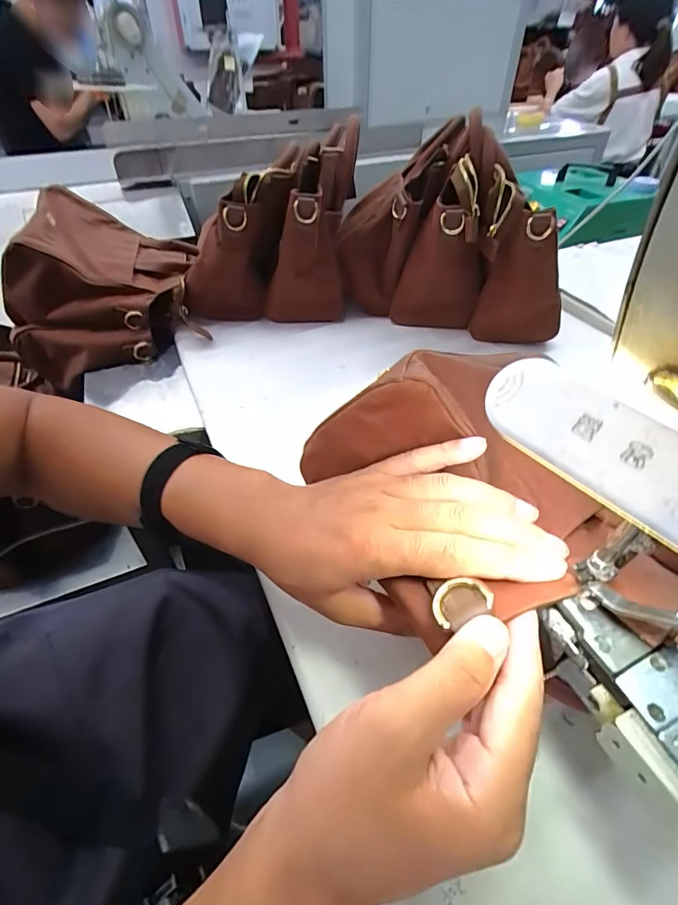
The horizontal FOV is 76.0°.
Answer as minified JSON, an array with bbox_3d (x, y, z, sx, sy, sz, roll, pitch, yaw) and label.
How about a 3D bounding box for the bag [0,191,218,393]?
[{"bbox_3d":[-0.341,-0.257,0.636,0.254,0.142,0.273,-17,47,-16],"label":"bag"}]

